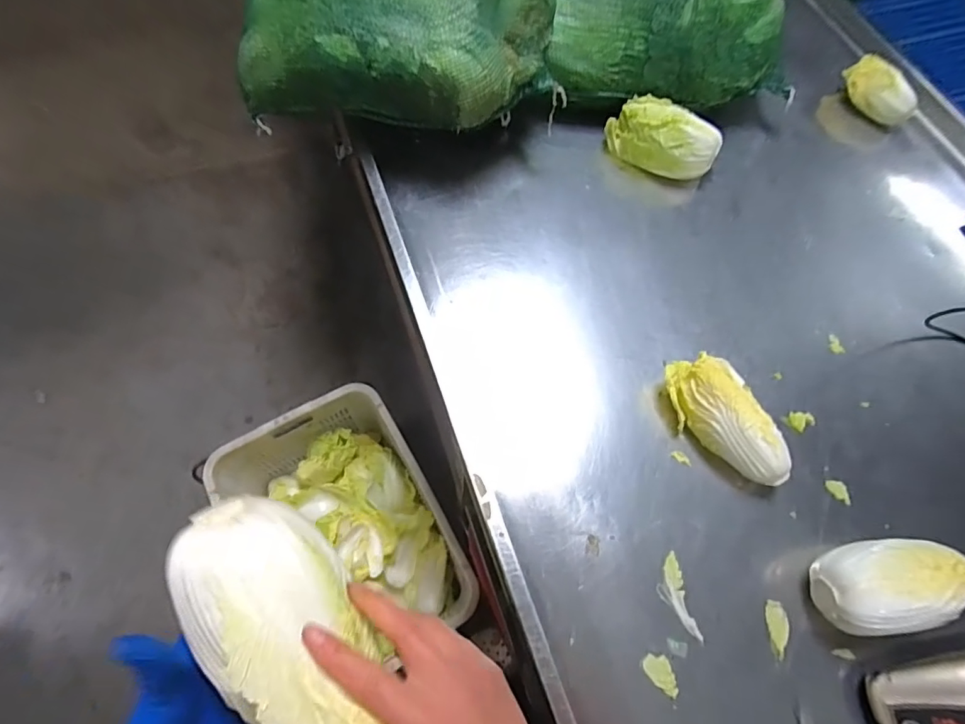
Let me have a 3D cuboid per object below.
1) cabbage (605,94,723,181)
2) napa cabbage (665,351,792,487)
[{"bbox_3d":[0.295,-0.361,0.812,0.184,0.081,0.097,28,68,9],"label":"cabbage"},{"bbox_3d":[0.311,0.076,0.638,0.084,0.077,0.185,-22,70,-12],"label":"napa cabbage"}]

